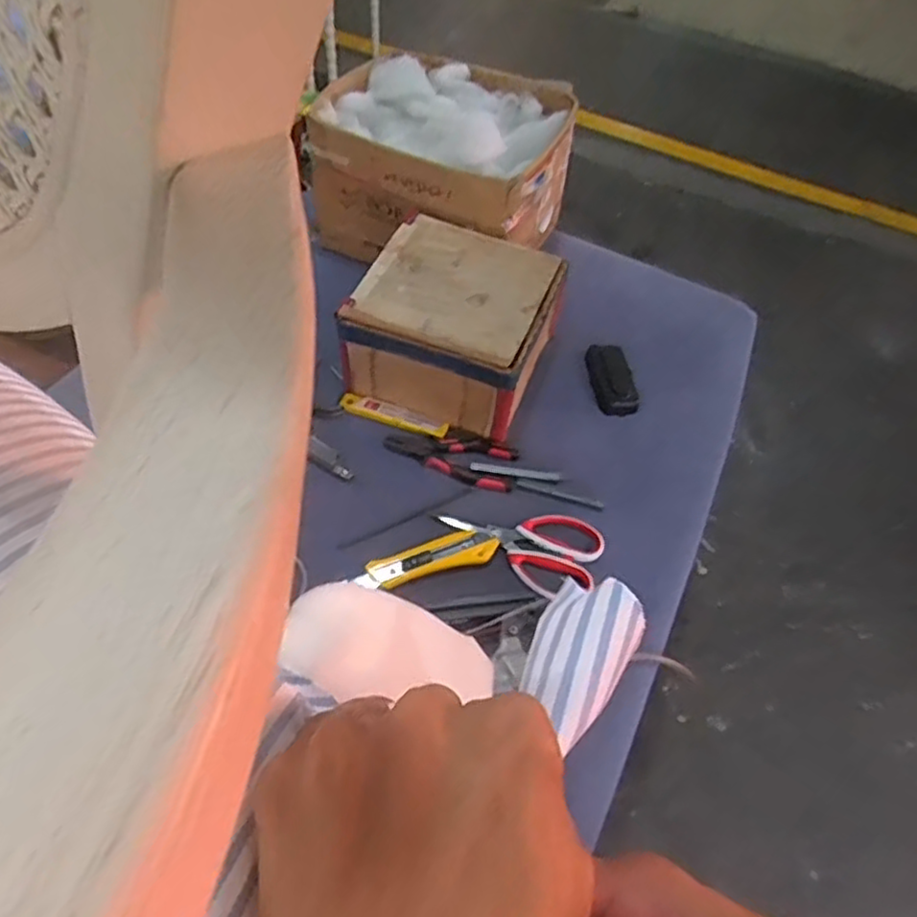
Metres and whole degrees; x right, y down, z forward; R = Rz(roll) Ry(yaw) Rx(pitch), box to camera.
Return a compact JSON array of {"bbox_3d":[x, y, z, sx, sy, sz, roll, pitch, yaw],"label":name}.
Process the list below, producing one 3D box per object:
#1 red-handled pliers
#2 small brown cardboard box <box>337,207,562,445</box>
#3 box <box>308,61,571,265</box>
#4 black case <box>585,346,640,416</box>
[{"bbox_3d":[-0.004,-0.013,0.845,0.150,0.010,0.073,22,53,11],"label":"red-handled pliers"},{"bbox_3d":[-0.003,-0.168,0.896,0.218,0.123,0.222,18,53,8],"label":"small brown cardboard box"},{"bbox_3d":[-0.024,-0.421,1.037,0.335,0.186,0.284,19,53,9],"label":"box"},{"bbox_3d":[0.202,-0.106,0.943,0.049,0.027,0.114,-3,53,-8],"label":"black case"}]

